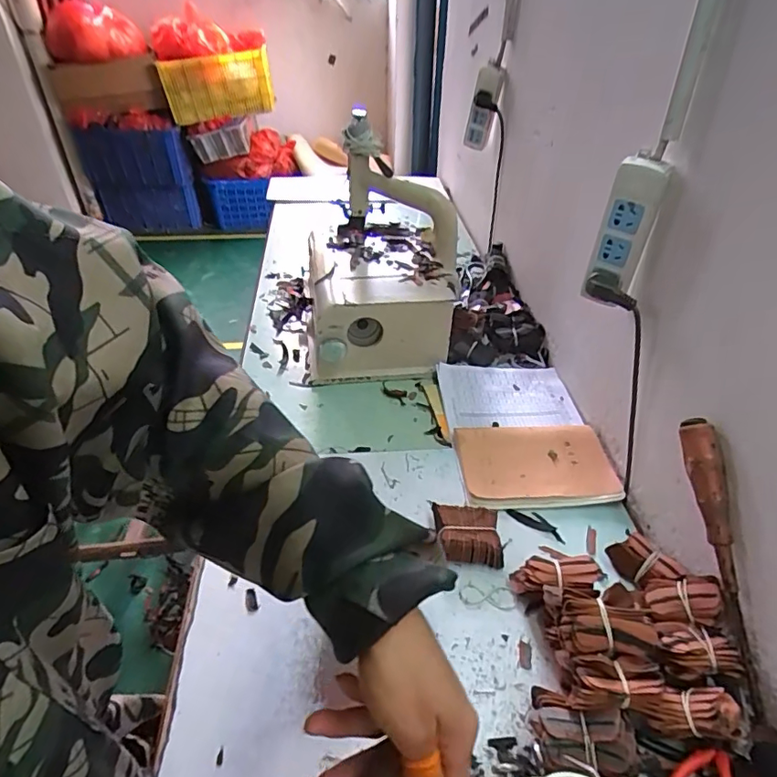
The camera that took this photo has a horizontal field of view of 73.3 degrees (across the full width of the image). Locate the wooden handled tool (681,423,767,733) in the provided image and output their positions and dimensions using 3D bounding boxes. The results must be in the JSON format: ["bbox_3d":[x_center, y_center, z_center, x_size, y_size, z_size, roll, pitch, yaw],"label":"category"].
[{"bbox_3d":[0.325,0.169,0.504,0.030,0.273,0.025,-8,-5,-9],"label":"wooden handled tool"}]

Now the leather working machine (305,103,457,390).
[{"bbox_3d":[-0.009,-0.223,0.928,0.283,0.323,0.300,-5,39,-5],"label":"leather working machine"}]

